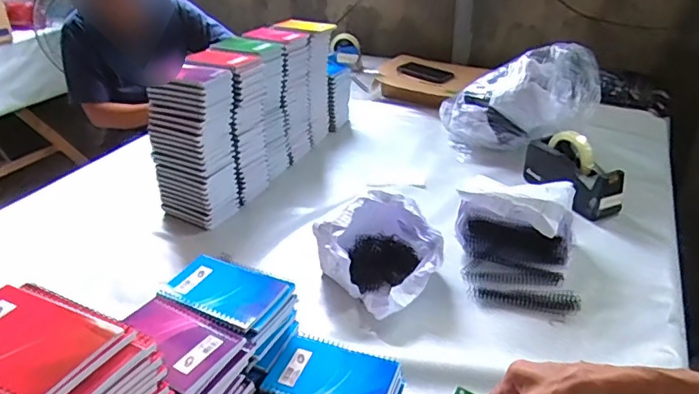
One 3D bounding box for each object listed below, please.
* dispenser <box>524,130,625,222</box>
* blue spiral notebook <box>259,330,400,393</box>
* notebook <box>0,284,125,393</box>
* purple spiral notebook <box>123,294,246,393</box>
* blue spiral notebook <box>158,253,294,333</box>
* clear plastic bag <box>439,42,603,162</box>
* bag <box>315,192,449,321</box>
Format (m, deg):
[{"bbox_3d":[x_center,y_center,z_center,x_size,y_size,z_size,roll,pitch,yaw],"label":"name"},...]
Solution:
[{"bbox_3d":[0.448,-0.053,1.050,0.070,0.122,0.205,-19,34,-27],"label":"dispenser"},{"bbox_3d":[-0.018,0.193,0.568,0.132,0.011,0.093,11,32,21],"label":"blue spiral notebook"},{"bbox_3d":[-0.243,0.105,0.385,0.122,0.008,0.087,15,29,18],"label":"notebook"},{"bbox_3d":[-0.184,0.145,0.536,0.134,0.013,0.085,15,34,27],"label":"purple spiral notebook"},{"bbox_3d":[-0.149,0.108,0.611,0.143,0.016,0.091,12,33,24],"label":"blue spiral notebook"},{"bbox_3d":[0.393,-0.222,1.217,0.354,0.241,0.197,6,30,13],"label":"clear plastic bag"},{"bbox_3d":[0.055,0.083,0.838,0.184,0.126,0.167,23,38,37],"label":"bag"}]

